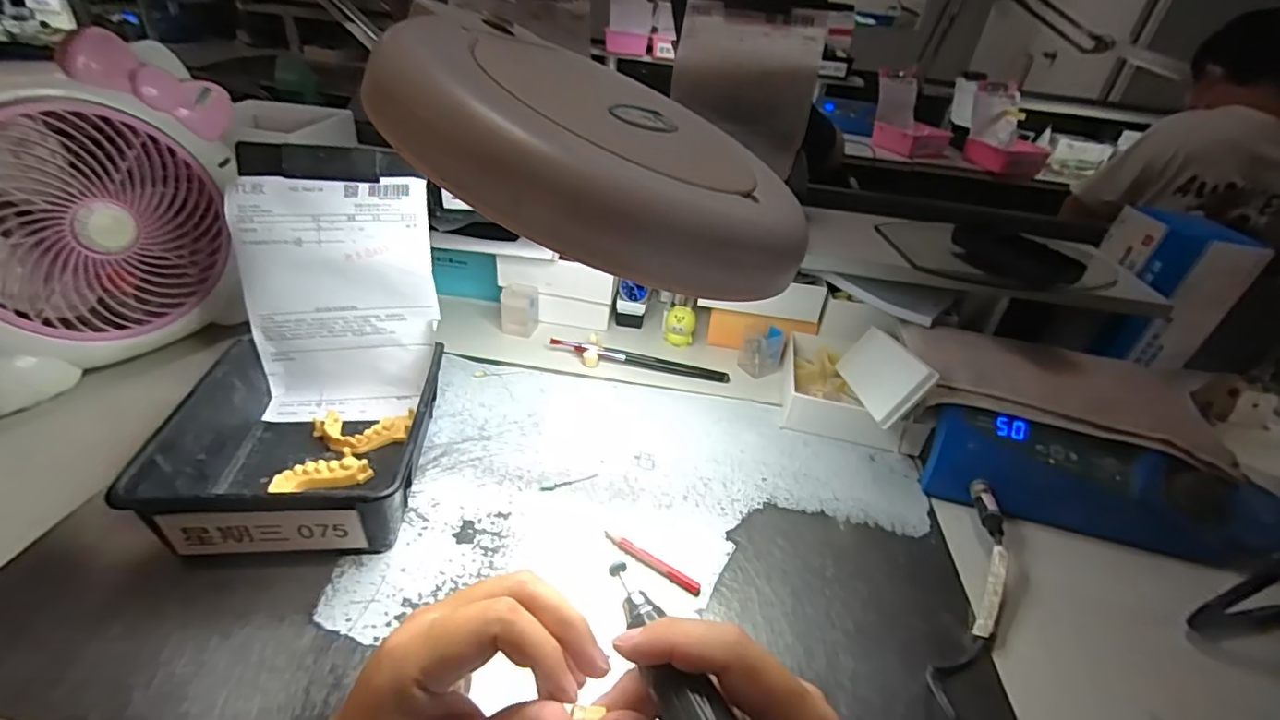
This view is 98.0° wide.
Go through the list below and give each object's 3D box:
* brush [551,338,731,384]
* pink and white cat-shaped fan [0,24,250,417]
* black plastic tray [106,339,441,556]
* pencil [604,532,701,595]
[{"bbox_3d":[0.000,0.002,0.591,0.190,0.018,0.015,9,34,3],"label":"brush"},{"bbox_3d":[-0.471,-0.121,0.468,0.101,0.229,0.264,14,35,11],"label":"pink and white cat-shaped fan"},{"bbox_3d":[-0.238,0.058,0.409,0.158,0.068,0.165,0,35,-9],"label":"black plastic tray"},{"bbox_3d":[0.007,0.141,0.388,0.076,0.006,0.009,22,37,22],"label":"pencil"}]

